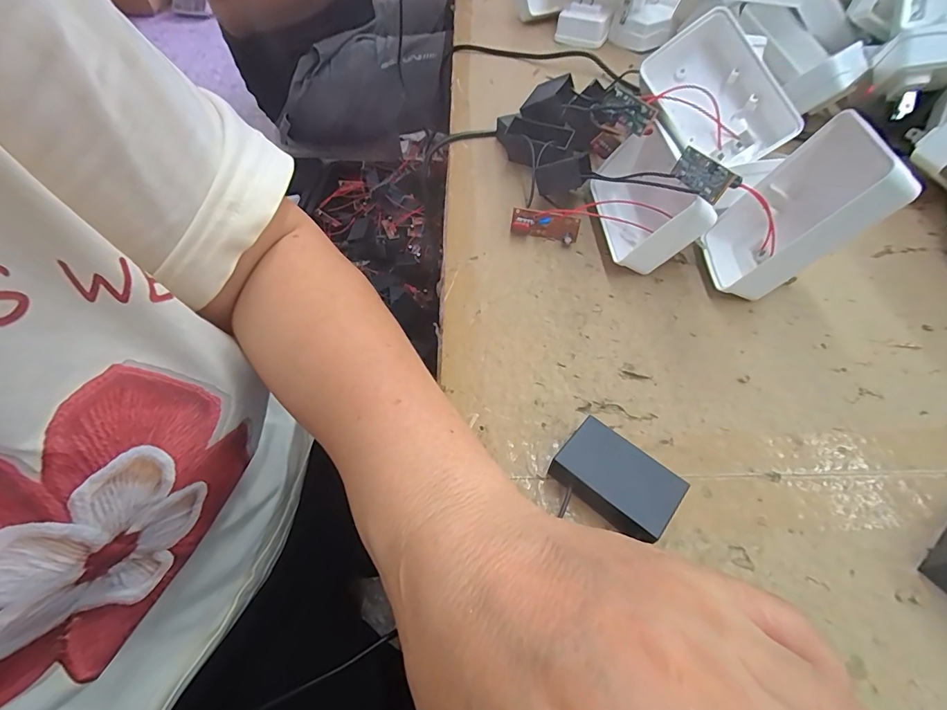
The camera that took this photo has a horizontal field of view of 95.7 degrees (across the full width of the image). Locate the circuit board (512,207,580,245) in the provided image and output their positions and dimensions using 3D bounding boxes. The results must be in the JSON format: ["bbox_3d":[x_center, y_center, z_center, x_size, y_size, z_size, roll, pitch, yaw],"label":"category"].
[{"bbox_3d":[0.047,-0.084,0.283,0.044,0.017,0.012,12,55,10],"label":"circuit board"}]

